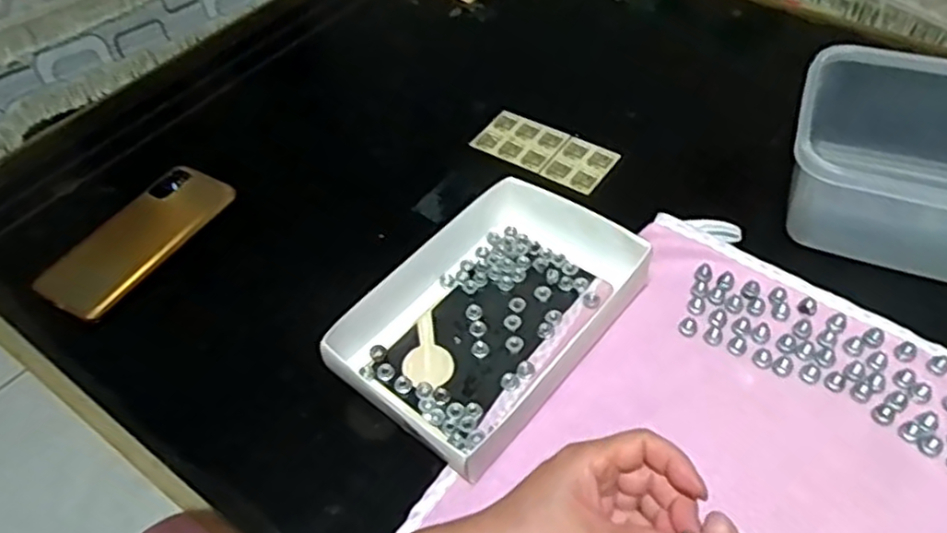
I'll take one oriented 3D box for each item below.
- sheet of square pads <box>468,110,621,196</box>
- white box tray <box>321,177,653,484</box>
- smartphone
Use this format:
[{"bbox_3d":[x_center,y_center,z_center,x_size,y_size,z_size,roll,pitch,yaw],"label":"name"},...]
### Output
[{"bbox_3d":[0.065,-0.107,0.652,0.126,0.004,0.062,26,57,24],"label":"sheet of square pads"},{"bbox_3d":[0.017,0.030,0.512,0.139,0.042,0.224,32,59,27],"label":"white box tray"},{"bbox_3d":[-0.275,-0.024,0.585,0.071,0.014,0.162,20,54,19],"label":"smartphone"}]

